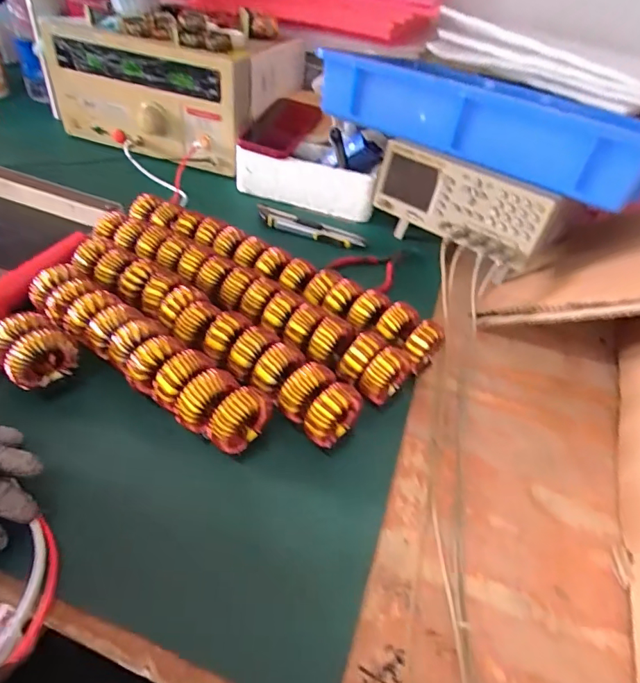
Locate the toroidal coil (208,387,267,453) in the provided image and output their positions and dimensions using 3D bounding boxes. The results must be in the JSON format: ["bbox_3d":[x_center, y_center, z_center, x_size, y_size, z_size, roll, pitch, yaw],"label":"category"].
[{"bbox_3d":[-0.061,0.064,0.350,0.018,0.056,0.045,35,50,26],"label":"toroidal coil"}]

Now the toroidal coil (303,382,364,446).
[{"bbox_3d":[0.010,0.062,0.364,0.045,0.055,0.022,-29,54,-32],"label":"toroidal coil"}]

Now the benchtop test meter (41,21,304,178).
[{"bbox_3d":[-0.231,-0.418,0.759,0.325,0.160,0.227,18,41,11],"label":"benchtop test meter"}]

